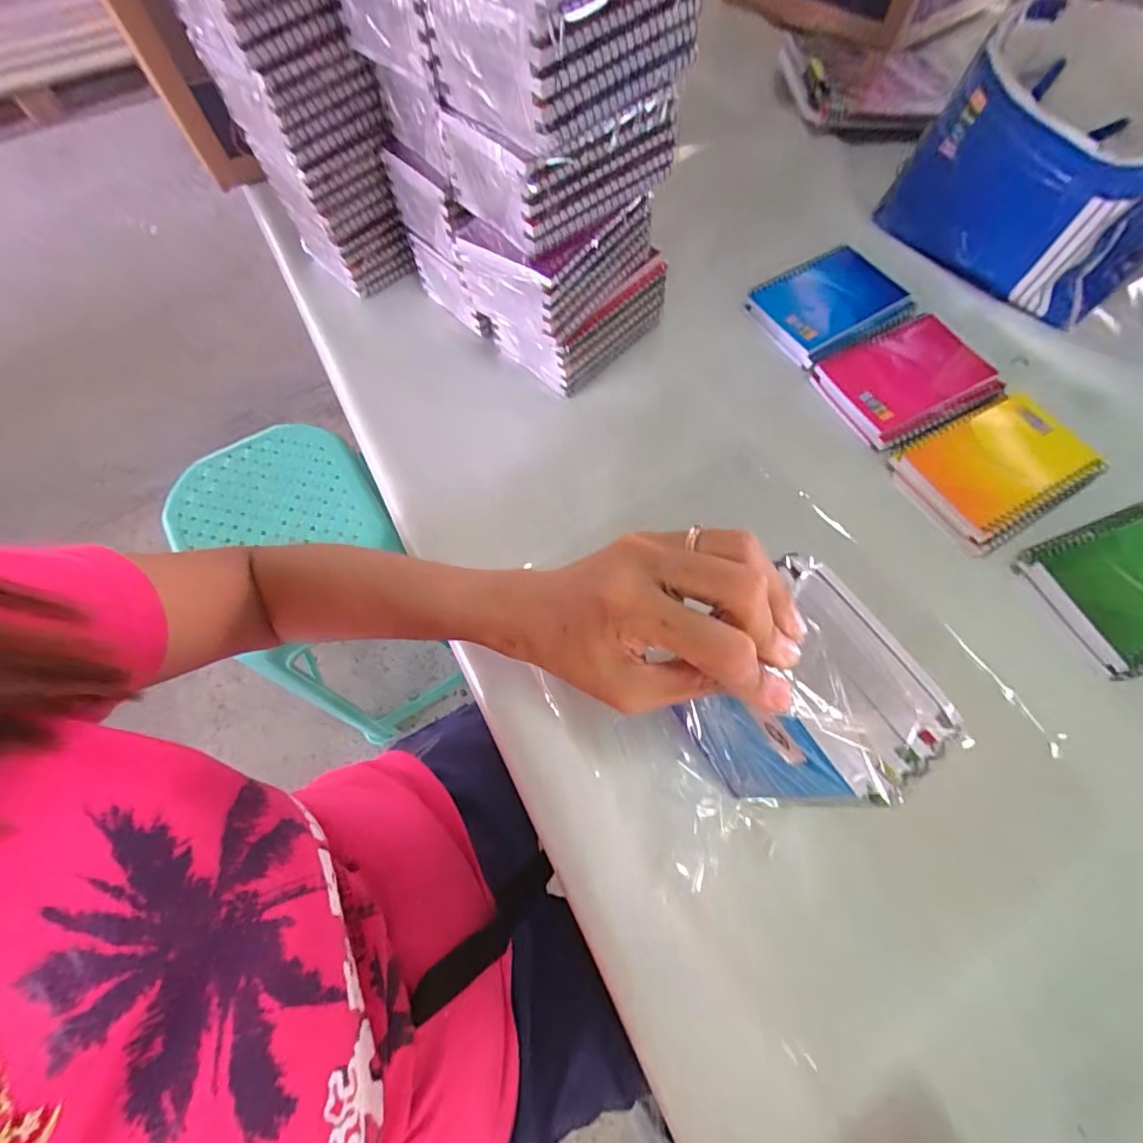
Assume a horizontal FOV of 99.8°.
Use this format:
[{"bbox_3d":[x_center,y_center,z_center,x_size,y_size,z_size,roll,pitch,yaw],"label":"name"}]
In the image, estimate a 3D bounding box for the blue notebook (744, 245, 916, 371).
[{"bbox_3d":[0.234,-0.244,0.438,0.123,0.019,0.097,-27,69,-11],"label":"blue notebook"}]

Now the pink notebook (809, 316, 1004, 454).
[{"bbox_3d":[0.283,-0.163,0.404,0.134,0.018,0.099,-26,69,-10],"label":"pink notebook"}]

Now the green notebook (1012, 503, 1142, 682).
[{"bbox_3d":[0.394,0.007,0.333,0.127,0.017,0.095,-20,68,-8],"label":"green notebook"}]

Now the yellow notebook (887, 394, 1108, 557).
[{"bbox_3d":[0.331,-0.083,0.371,0.138,0.012,0.095,-29,69,-11],"label":"yellow notebook"}]

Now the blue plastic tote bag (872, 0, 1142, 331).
[{"bbox_3d":[0.426,-0.351,0.415,0.197,0.118,0.212,-28,69,-11],"label":"blue plastic tote bag"}]

